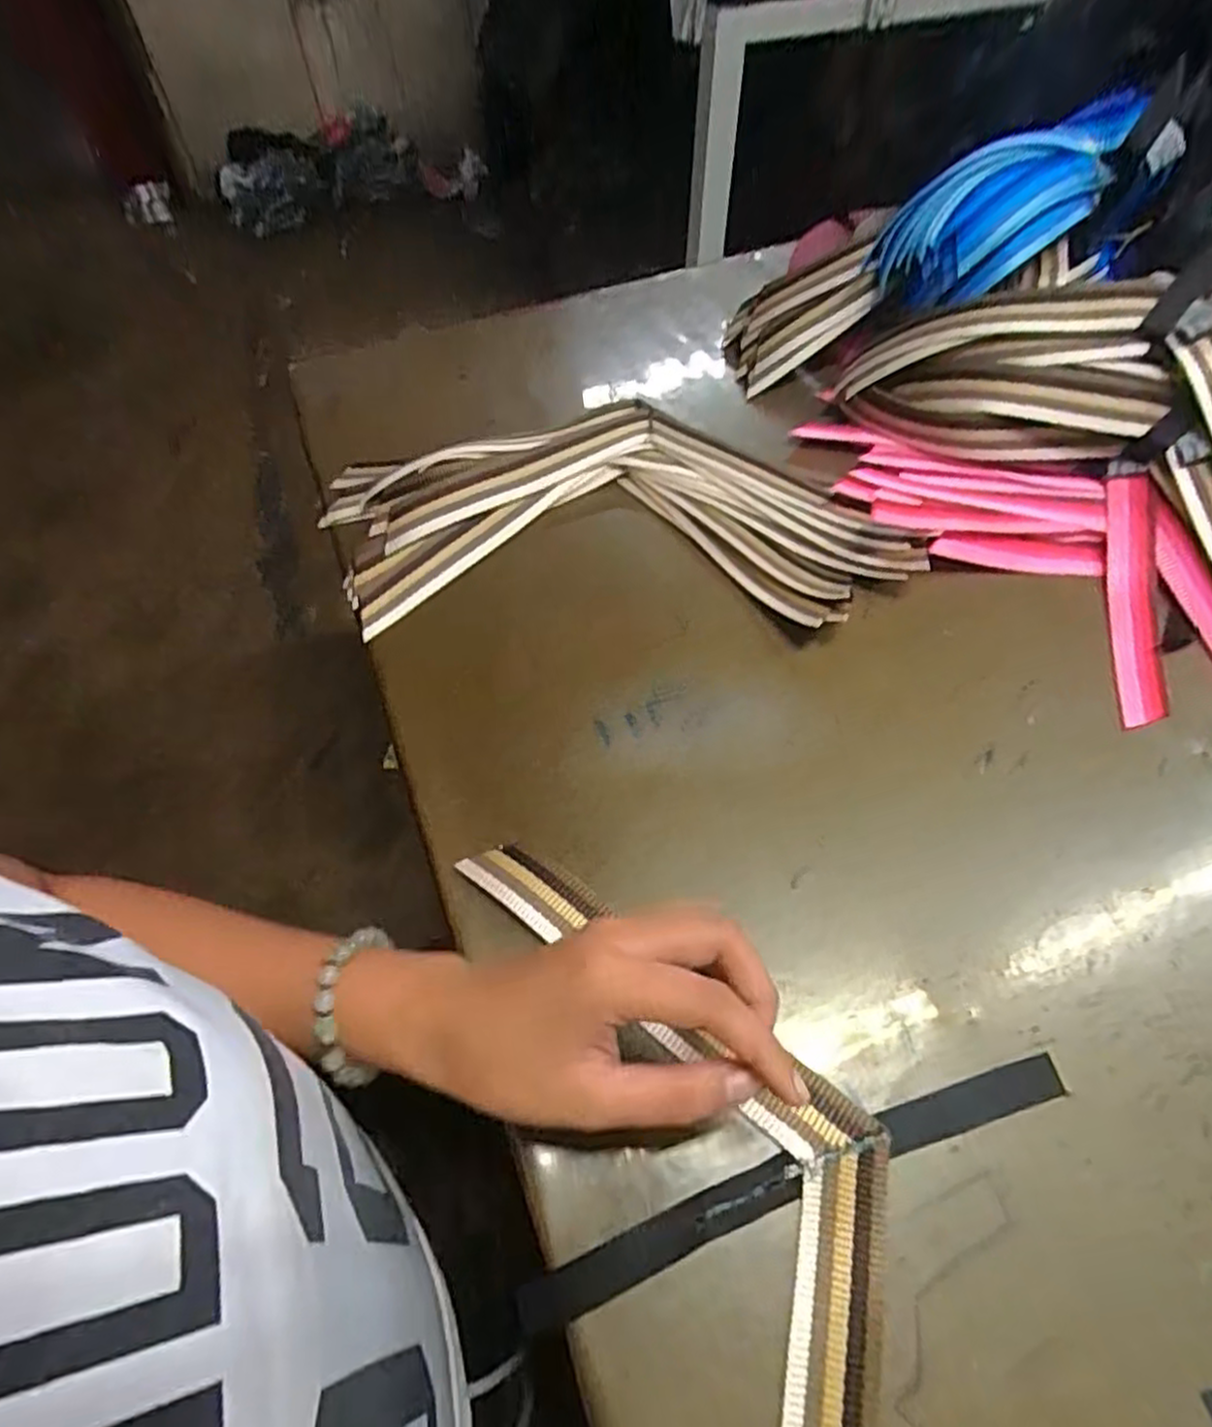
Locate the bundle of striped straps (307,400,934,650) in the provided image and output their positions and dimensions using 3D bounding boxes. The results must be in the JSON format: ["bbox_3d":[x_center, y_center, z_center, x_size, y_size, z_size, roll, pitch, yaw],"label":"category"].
[{"bbox_3d":[-0.001,-0.122,0.466,0.355,0.027,0.167,1,58,3],"label":"bundle of striped straps"}]

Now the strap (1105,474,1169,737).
[{"bbox_3d":[0.305,-0.069,0.426,0.025,0.025,0.168,11,59,9],"label":"strap"}]

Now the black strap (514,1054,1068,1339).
[{"bbox_3d":[0.077,0.180,0.287,0.228,0.005,0.018,-18,59,-9],"label":"black strap"}]

